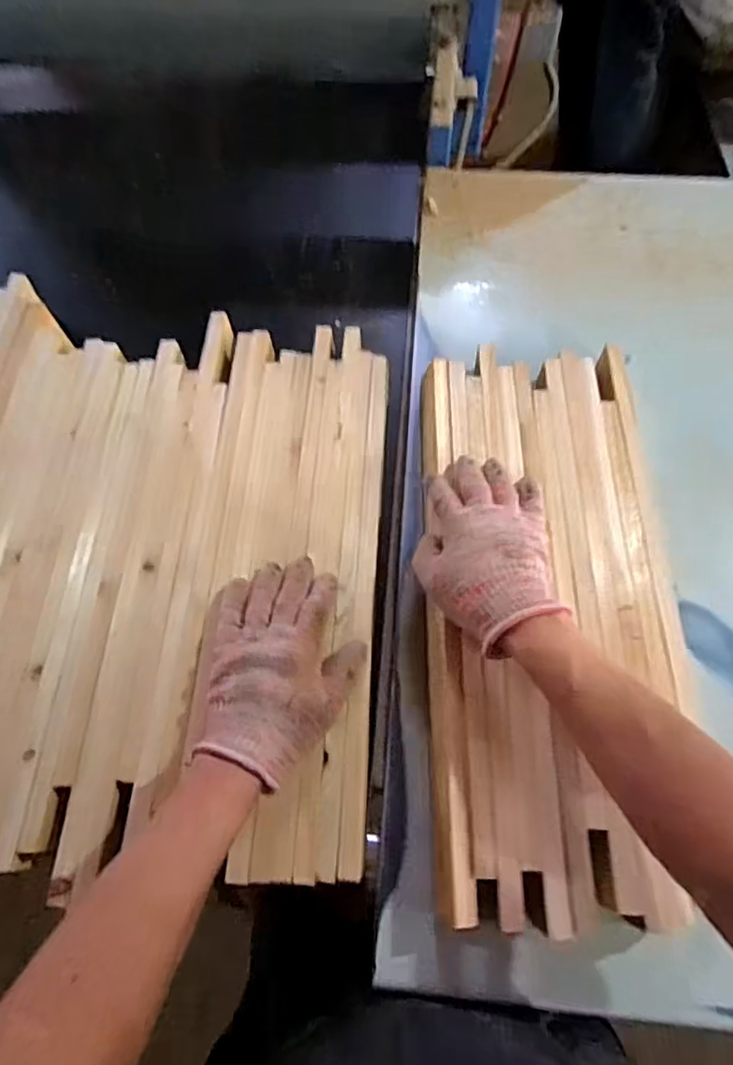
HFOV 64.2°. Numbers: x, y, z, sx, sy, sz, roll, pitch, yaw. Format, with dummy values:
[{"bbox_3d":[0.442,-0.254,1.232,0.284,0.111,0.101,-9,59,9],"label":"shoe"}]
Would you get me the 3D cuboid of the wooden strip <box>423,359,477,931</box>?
[{"bbox_3d":[0.068,0.057,0.523,0.027,0.034,0.486,1,66,1],"label":"wooden strip"}]

